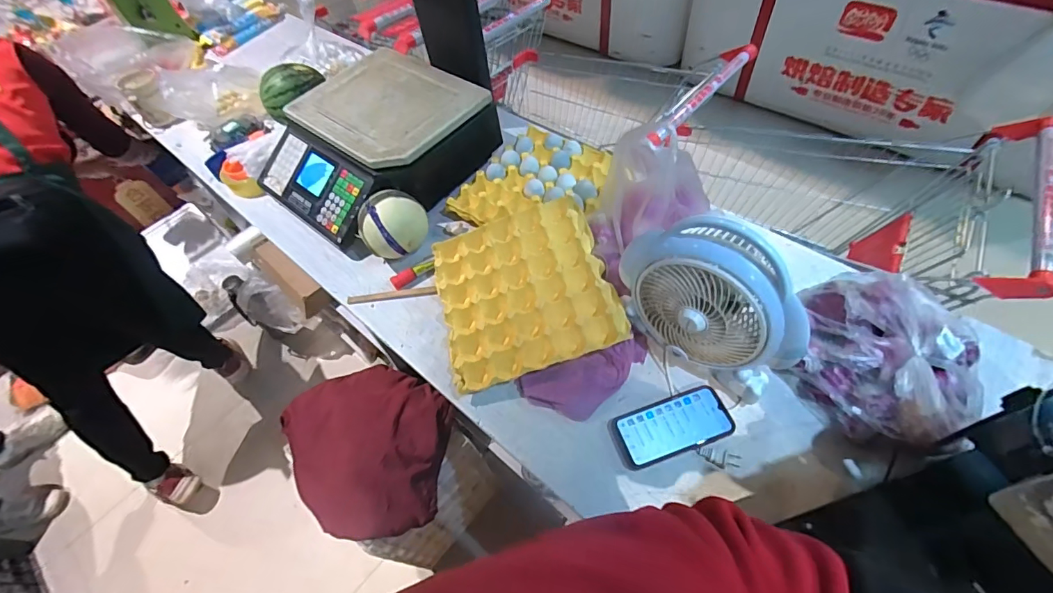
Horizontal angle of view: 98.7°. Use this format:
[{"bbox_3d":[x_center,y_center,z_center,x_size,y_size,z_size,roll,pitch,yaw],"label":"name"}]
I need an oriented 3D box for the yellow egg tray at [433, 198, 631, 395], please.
[{"bbox_3d":[-0.009,-0.018,0.788,0.287,0.088,0.298,-14,55,-5],"label":"yellow egg tray"}]

